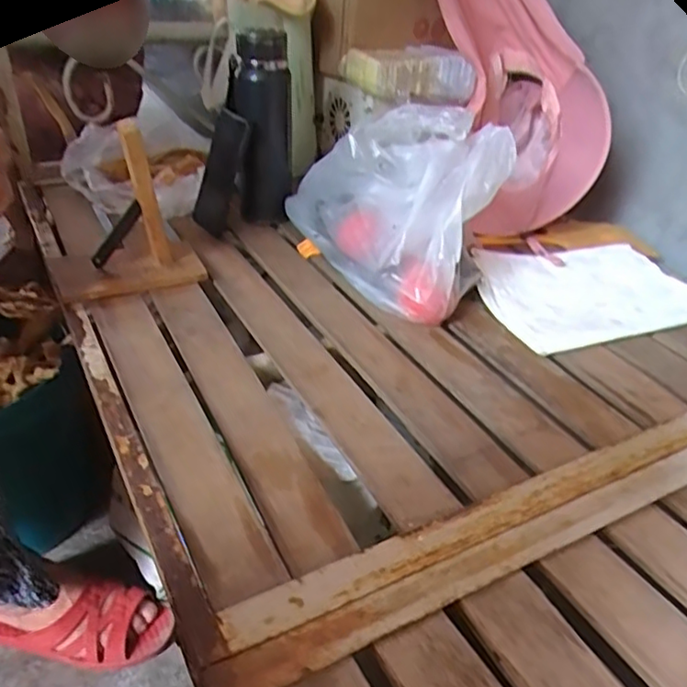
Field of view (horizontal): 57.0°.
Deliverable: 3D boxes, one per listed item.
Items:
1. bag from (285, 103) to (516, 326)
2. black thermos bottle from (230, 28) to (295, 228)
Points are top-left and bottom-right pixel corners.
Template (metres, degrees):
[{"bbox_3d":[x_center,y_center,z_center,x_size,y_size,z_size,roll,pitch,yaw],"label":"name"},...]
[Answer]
[{"bbox_3d":[0.054,-0.192,0.811,0.145,0.217,0.346,-14,36,-24],"label":"bag"},{"bbox_3d":[-0.120,-0.314,0.934,0.088,0.250,0.104,-1,35,-8],"label":"black thermos bottle"}]

